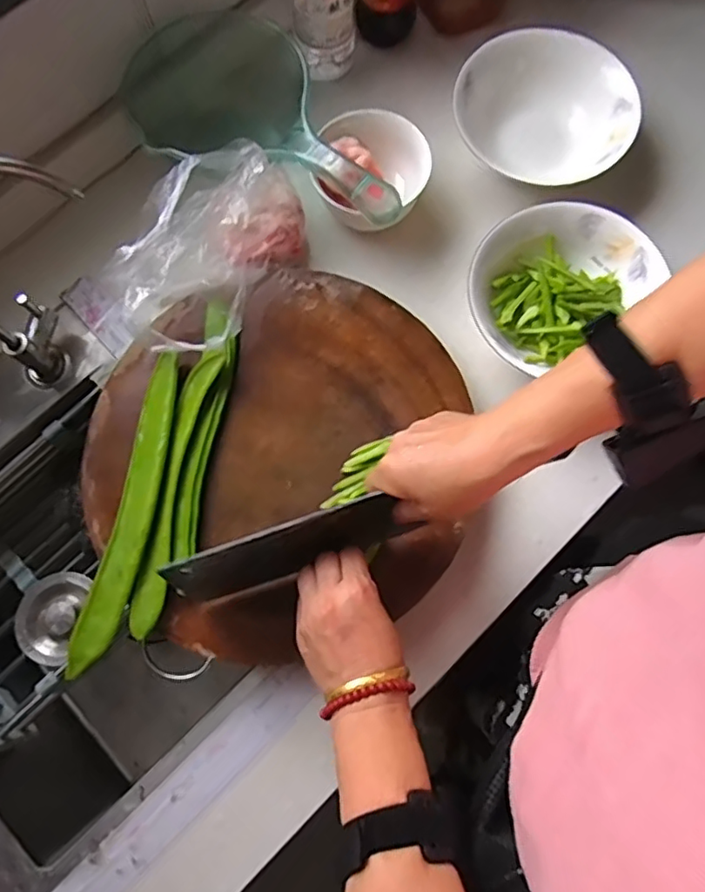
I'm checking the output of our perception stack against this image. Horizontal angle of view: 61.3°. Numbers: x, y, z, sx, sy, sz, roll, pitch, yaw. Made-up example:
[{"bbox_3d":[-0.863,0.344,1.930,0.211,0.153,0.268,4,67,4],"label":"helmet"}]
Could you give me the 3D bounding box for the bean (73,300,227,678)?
[{"bbox_3d":[-0.175,0.051,0.485,0.040,0.023,0.258,12,76,4],"label":"bean"}]

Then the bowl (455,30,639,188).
[{"bbox_3d":[0.187,-0.327,0.586,0.166,0.067,0.145,23,77,7],"label":"bowl"}]

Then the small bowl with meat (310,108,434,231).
[{"bbox_3d":[0.013,-0.255,0.571,0.109,0.064,0.119,0,76,1],"label":"small bowl with meat"}]

